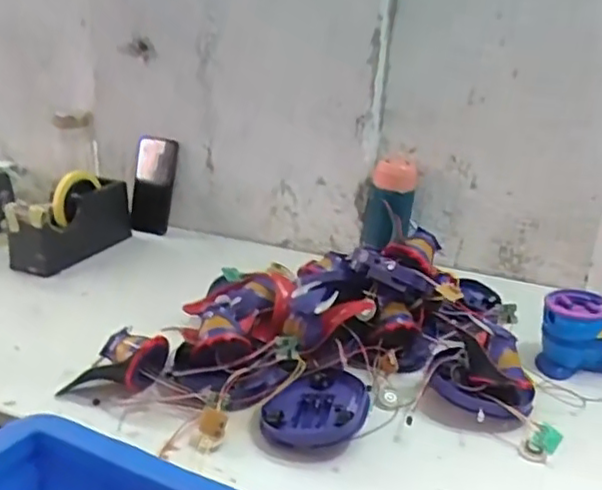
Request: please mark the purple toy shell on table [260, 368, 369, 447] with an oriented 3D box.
[{"bbox_3d":[0.014,0.166,0.650,0.099,0.034,0.104,8,21,12],"label":"purple toy shell on table"}]

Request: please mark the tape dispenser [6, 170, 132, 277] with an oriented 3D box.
[{"bbox_3d":[-0.354,-0.041,1.008,0.081,0.117,0.191,12,22,21],"label":"tape dispenser"}]

